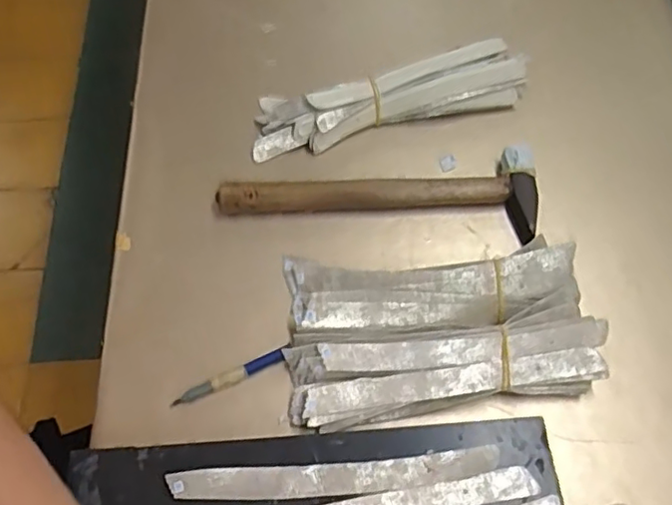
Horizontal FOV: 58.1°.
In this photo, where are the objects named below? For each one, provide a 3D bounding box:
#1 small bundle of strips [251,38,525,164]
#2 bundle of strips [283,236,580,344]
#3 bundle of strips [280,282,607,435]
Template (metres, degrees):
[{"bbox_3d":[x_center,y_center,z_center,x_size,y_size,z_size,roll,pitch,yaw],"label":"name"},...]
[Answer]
[{"bbox_3d":[0.046,-0.136,0.530,0.249,0.035,0.065,-13,63,-8],"label":"small bundle of strips"},{"bbox_3d":[0.071,0.030,0.445,0.209,0.026,0.068,-2,62,-3],"label":"bundle of strips"},{"bbox_3d":[0.077,0.075,0.420,0.215,0.029,0.066,-7,63,-6],"label":"bundle of strips"}]

